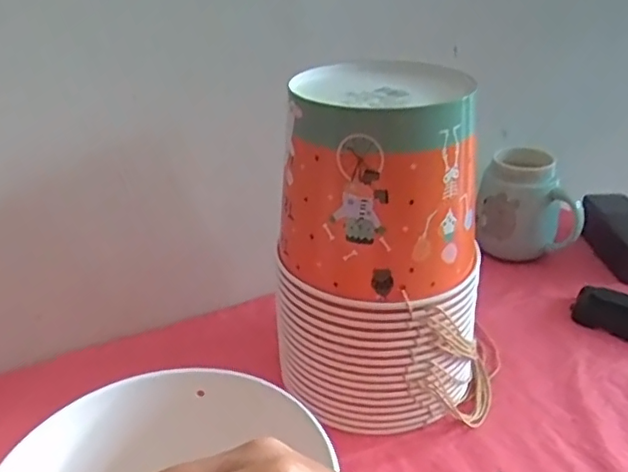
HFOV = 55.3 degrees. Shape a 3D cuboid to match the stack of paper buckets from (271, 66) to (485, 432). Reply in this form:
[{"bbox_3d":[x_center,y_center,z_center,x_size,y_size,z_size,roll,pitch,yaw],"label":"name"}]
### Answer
[{"bbox_3d":[0.057,0.013,0.459,0.142,0.253,0.140,15,33,24],"label":"stack of paper buckets"}]

